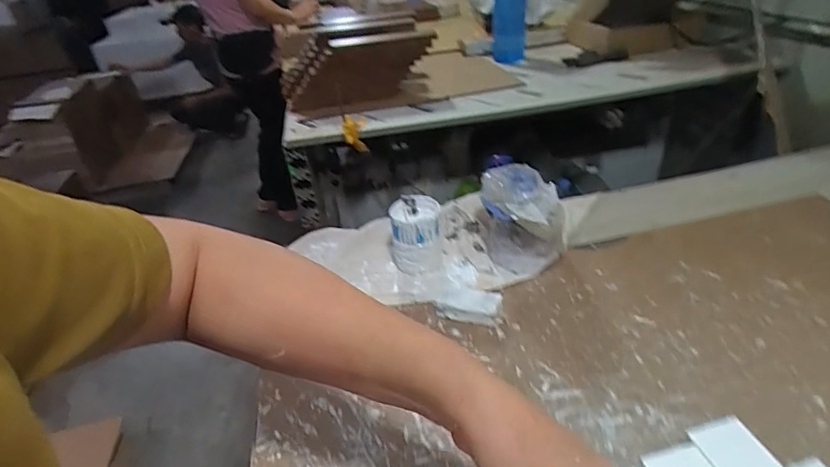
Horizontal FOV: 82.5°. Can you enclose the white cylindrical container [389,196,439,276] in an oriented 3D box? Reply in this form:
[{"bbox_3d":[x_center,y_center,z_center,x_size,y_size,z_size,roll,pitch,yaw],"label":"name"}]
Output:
[{"bbox_3d":[0.000,0.002,0.630,0.067,0.081,0.064,-4,35,3],"label":"white cylindrical container"}]

